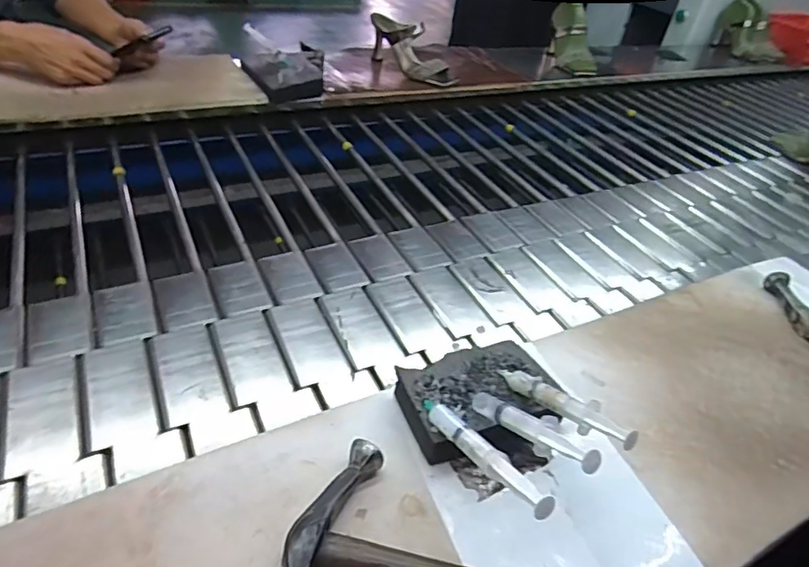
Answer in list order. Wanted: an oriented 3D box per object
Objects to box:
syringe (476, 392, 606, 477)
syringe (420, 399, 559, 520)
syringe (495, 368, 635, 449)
[{"bbox_3d":[0.087,0.104,0.384,0.023,0.020,0.127,-26,16,-22],"label":"syringe"},{"bbox_3d":[0.050,0.116,0.374,0.017,0.011,0.147,-24,23,-21],"label":"syringe"},{"bbox_3d":[0.125,0.095,0.418,0.020,0.017,0.130,-31,31,-26],"label":"syringe"}]

